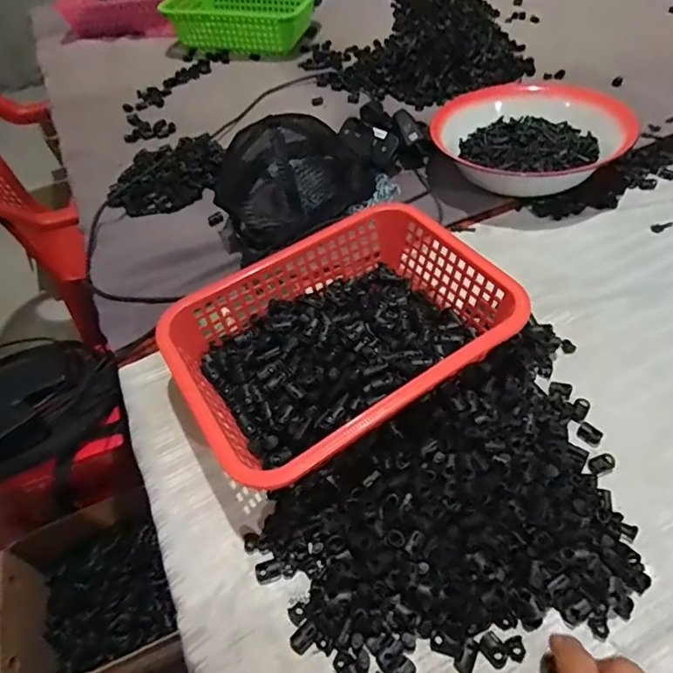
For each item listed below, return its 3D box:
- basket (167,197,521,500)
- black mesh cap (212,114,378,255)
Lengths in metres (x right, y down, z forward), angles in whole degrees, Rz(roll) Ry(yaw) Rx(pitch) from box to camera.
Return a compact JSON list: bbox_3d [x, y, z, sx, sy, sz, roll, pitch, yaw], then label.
[{"bbox_3d":[0.008,0.002,0.492,0.293,0.082,0.214,-28,54,-17],"label":"basket"},{"bbox_3d":[-0.057,-0.226,0.655,0.224,0.124,0.152,-36,57,-22],"label":"black mesh cap"}]

